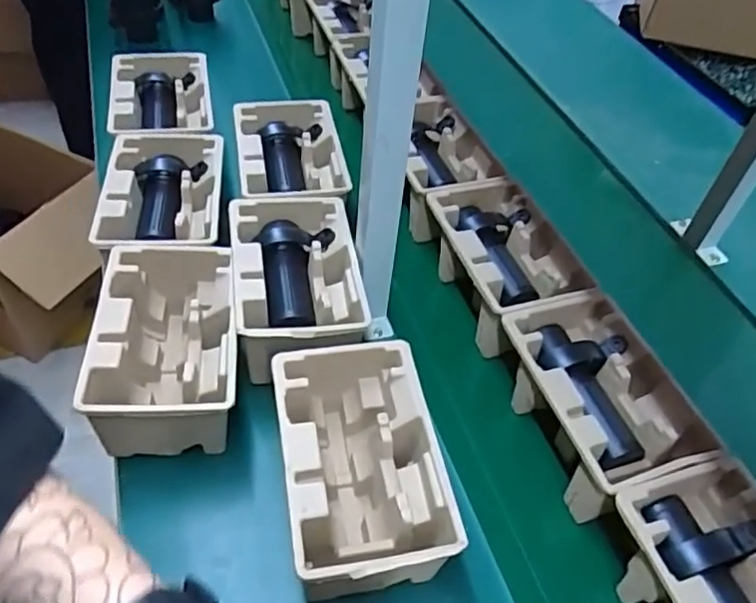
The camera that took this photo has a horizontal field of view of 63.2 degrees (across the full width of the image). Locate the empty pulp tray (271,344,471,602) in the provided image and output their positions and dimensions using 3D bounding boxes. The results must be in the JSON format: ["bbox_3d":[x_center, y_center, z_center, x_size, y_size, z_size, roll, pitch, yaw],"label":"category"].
[{"bbox_3d":[-0.020,0.158,0.610,0.136,0.115,0.247,-6,48,-12],"label":"empty pulp tray"}]

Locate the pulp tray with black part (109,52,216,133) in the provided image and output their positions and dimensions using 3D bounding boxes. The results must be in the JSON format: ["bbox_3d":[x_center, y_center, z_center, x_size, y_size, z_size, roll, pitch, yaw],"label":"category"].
[{"bbox_3d":[-0.329,-0.303,0.938,0.147,0.059,0.232,-7,48,-13],"label":"pulp tray with black part"}]

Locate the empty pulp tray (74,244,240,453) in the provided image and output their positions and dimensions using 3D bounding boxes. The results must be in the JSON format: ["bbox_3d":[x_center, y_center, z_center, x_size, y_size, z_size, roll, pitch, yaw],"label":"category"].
[{"bbox_3d":[-0.223,0.055,0.676,0.138,0.121,0.223,-3,47,-9],"label":"empty pulp tray"}]

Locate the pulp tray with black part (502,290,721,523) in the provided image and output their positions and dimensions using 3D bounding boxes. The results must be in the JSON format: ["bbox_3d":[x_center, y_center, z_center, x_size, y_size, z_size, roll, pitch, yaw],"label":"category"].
[{"bbox_3d":[0.234,0.112,0.679,0.135,0.101,0.220,-12,49,-17],"label":"pulp tray with black part"}]

